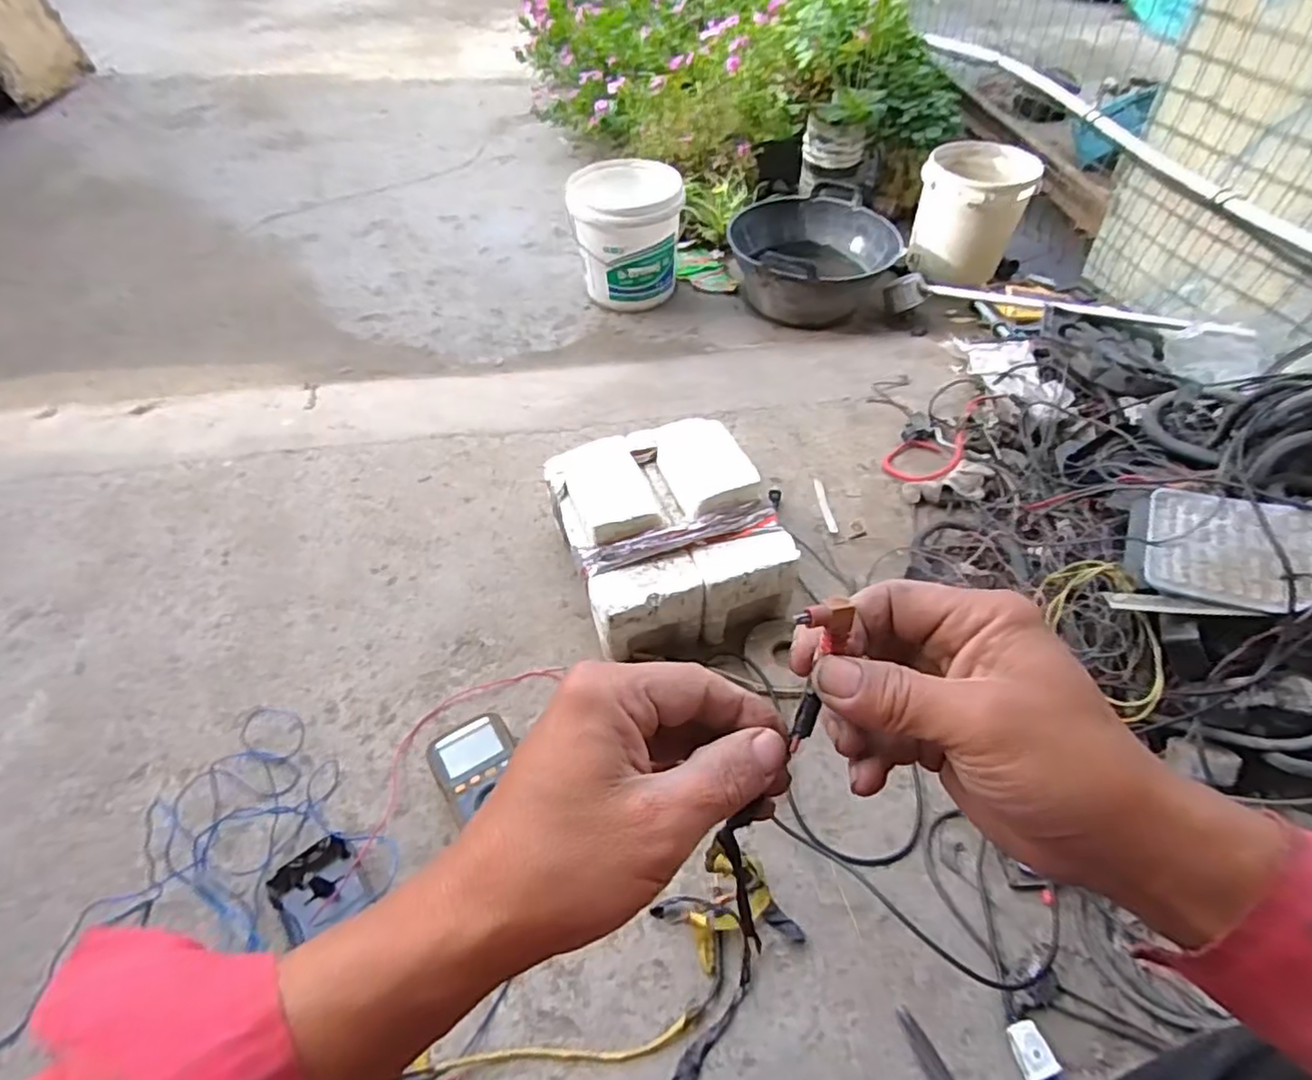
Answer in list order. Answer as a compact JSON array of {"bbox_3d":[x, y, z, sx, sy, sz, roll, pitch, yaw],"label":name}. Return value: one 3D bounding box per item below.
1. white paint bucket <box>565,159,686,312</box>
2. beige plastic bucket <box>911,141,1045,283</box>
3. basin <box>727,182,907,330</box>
[{"bbox_3d":[-0.068,-0.691,1.514,0.243,0.248,0.217,-8,51,-6],"label":"white paint bucket"},{"bbox_3d":[0.673,-0.697,1.437,0.224,0.227,0.195,20,53,16],"label":"beige plastic bucket"},{"bbox_3d":[0.352,-0.636,1.489,0.369,0.144,0.362,4,51,4],"label":"basin"}]

